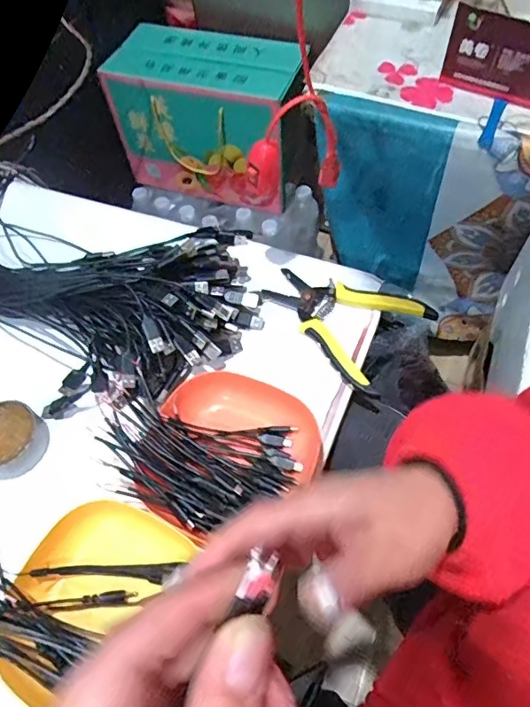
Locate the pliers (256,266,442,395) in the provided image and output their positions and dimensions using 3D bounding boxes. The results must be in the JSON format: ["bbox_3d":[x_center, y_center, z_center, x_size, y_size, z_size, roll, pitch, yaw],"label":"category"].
[{"bbox_3d":[0.069,-0.035,0.492,0.156,0.012,0.110,28,66,18],"label":"pliers"}]

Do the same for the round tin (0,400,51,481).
[{"bbox_3d":[-0.233,0.077,0.454,0.065,0.026,0.062,-2,60,3],"label":"round tin"}]

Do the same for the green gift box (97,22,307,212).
[{"bbox_3d":[-0.100,-0.433,0.930,0.322,0.234,0.154,17,63,13],"label":"green gift box"}]

